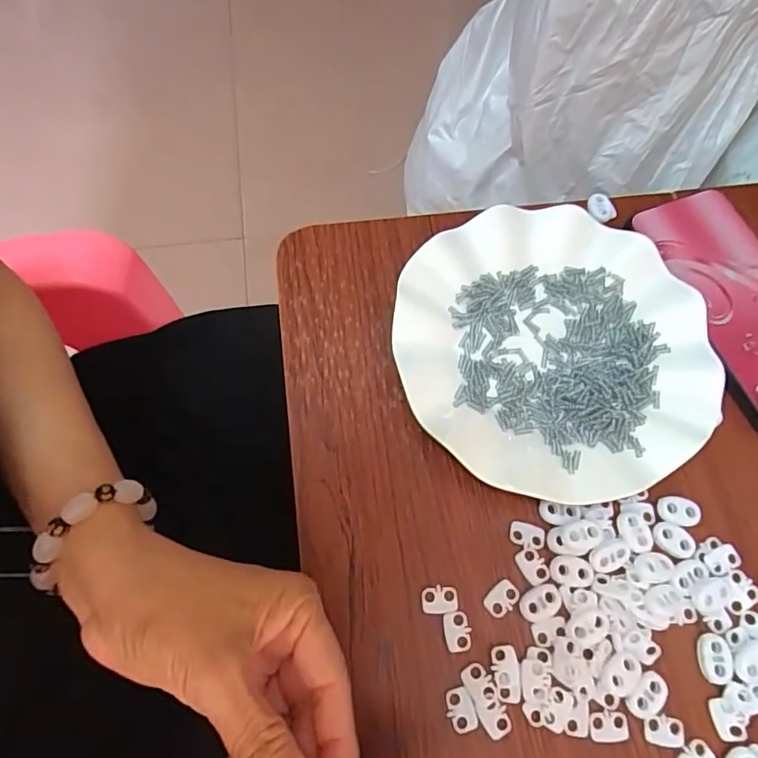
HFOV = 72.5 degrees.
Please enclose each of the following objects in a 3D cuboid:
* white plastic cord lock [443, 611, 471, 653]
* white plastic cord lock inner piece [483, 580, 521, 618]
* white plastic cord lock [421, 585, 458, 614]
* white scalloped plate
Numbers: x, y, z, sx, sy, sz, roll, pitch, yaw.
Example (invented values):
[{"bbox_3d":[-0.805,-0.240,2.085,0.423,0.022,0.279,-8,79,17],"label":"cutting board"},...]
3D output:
[{"bbox_3d":[0.040,0.129,0.264,0.013,0.004,0.018,-9,70,-4],"label":"white plastic cord lock"},{"bbox_3d":[0.065,0.115,0.271,0.014,0.004,0.019,42,74,14],"label":"white plastic cord lock inner piece"},{"bbox_3d":[0.032,0.115,0.270,0.019,0.004,0.013,0,69,0],"label":"white plastic cord lock"},{"bbox_3d":[0.103,-0.021,0.312,0.184,0.024,0.179,0,69,0],"label":"white scalloped plate"}]

